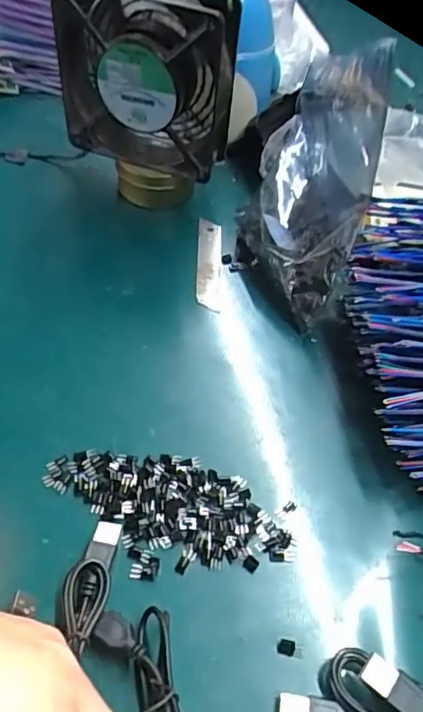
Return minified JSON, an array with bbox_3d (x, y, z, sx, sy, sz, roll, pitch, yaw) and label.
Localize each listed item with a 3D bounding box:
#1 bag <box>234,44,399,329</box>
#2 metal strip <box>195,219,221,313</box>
[{"bbox_3d":[0.067,-0.129,0.382,0.082,0.136,0.180,9,51,3],"label":"bag"},{"bbox_3d":[-0.002,-0.070,0.416,0.019,0.005,0.094,13,53,-16],"label":"metal strip"}]

